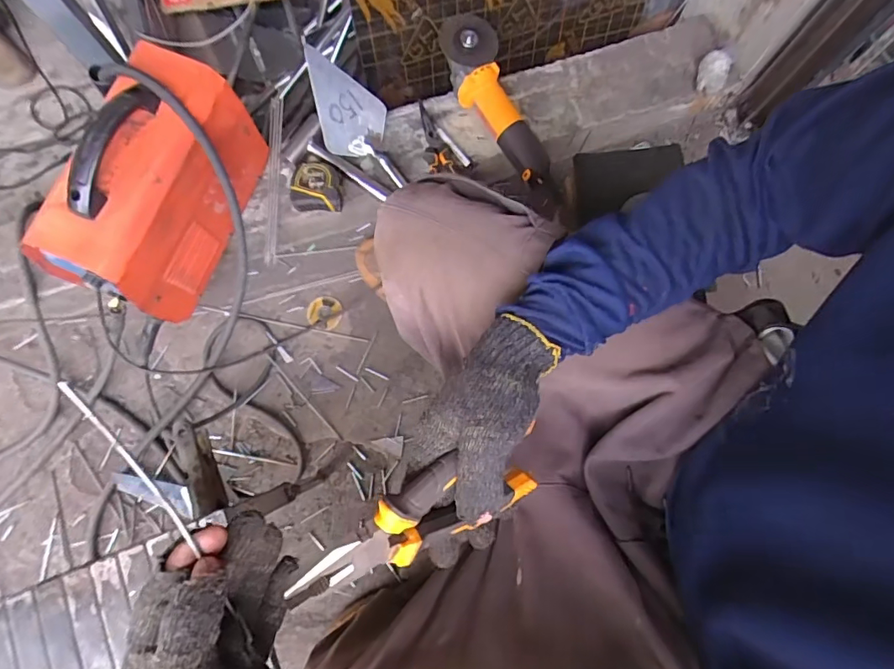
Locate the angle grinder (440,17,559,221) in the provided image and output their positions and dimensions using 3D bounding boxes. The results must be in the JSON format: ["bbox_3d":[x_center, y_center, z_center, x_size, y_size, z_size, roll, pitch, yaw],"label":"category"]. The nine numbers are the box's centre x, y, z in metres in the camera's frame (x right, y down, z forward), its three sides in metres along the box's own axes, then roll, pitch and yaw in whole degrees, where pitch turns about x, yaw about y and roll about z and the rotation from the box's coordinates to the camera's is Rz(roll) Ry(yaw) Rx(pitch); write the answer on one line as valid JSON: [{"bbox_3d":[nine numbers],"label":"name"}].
[{"bbox_3d":[0.098,-0.378,0.842,0.101,0.098,0.335,-35,109,-8],"label":"angle grinder"}]

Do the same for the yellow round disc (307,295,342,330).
[{"bbox_3d":[-0.223,-0.041,0.900,0.066,0.015,0.061,0,77,-1],"label":"yellow round disc"}]

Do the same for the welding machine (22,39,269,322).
[{"bbox_3d":[-0.410,-0.204,0.700,0.123,0.226,0.320,22,78,4],"label":"welding machine"}]

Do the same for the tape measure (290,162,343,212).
[{"bbox_3d":[-0.214,-0.247,0.810,0.082,0.037,0.082,2,77,-1],"label":"tape measure"}]

